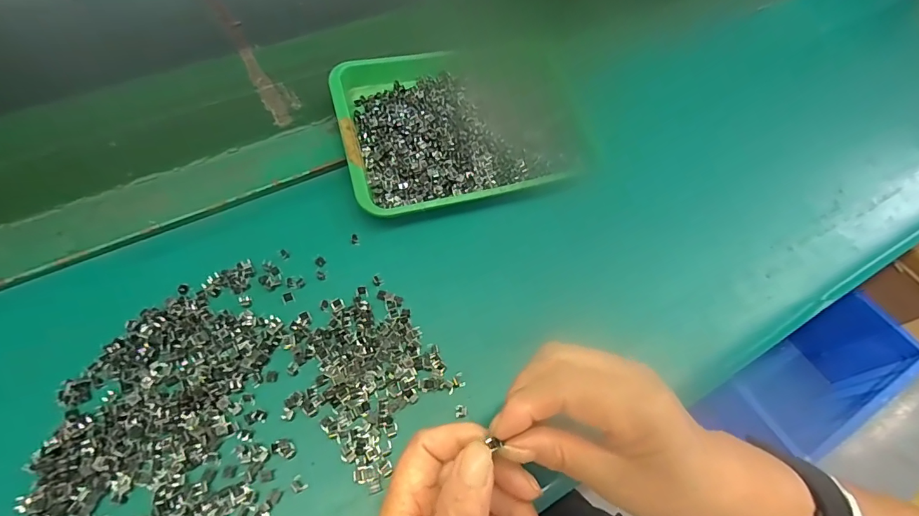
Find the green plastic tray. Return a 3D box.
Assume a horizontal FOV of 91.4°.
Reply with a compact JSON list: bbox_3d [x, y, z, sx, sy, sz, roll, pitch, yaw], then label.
[{"bbox_3d":[0.000,-0.124,0.408,0.209,0.040,0.179,-13,61,-11],"label":"green plastic tray"}]

